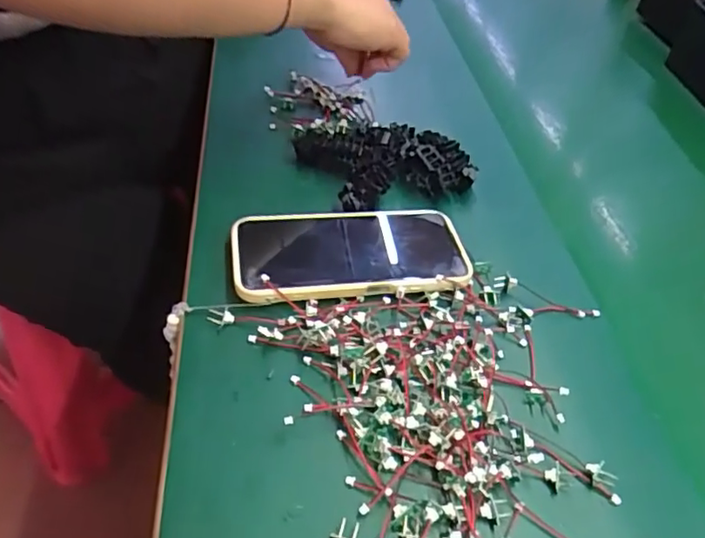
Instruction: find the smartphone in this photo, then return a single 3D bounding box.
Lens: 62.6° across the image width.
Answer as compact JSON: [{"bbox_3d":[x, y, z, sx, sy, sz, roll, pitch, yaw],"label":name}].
[{"bbox_3d":[-0.001,-0.016,0.425,0.169,0.014,0.084,-4,46,-9],"label":"smartphone"}]

